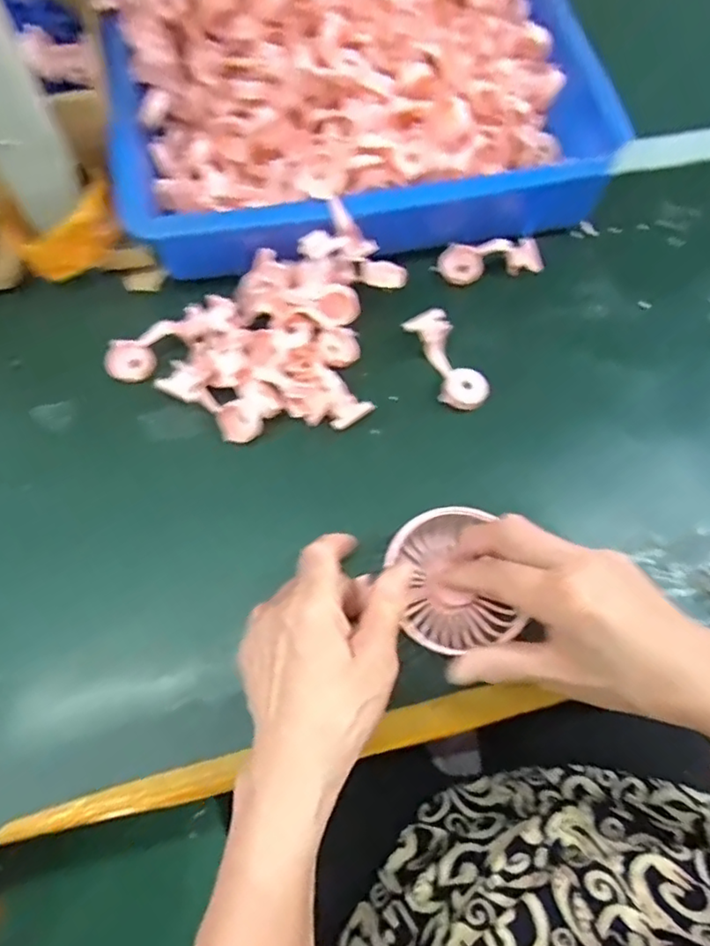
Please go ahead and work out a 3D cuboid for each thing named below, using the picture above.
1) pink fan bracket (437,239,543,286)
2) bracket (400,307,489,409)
[{"bbox_3d":[0.107,-0.168,0.473,0.076,0.026,0.030,-7,64,-4],"label":"pink fan bracket"},{"bbox_3d":[0.066,-0.082,0.442,0.031,0.027,0.080,-27,82,-13],"label":"bracket"}]

